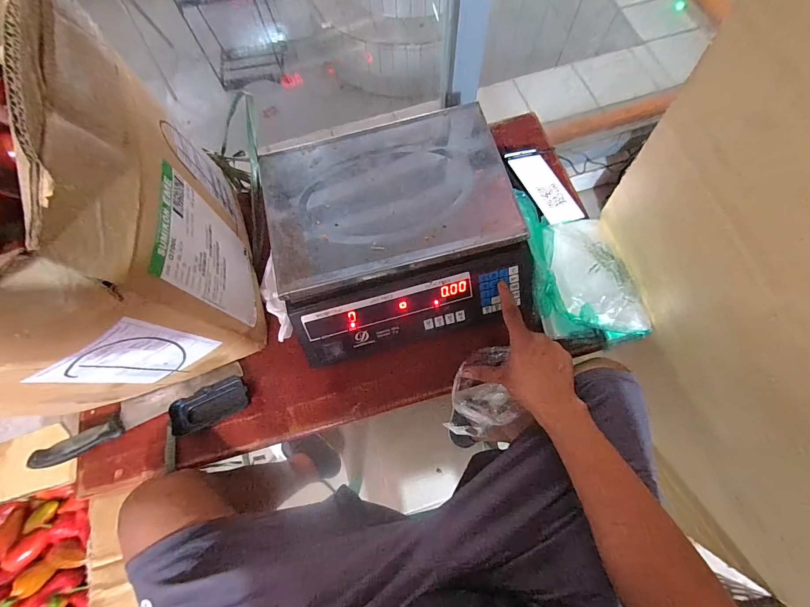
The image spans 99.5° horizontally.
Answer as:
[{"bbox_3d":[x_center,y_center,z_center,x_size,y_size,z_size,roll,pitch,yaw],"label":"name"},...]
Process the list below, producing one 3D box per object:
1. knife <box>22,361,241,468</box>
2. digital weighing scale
[{"bbox_3d":[-0.390,0.156,0.504,0.298,0.021,0.041,-26,74,-6],"label":"knife"},{"bbox_3d":[-0.013,-0.102,0.506,0.339,0.099,0.305,-11,73,-2],"label":"digital weighing scale"}]

